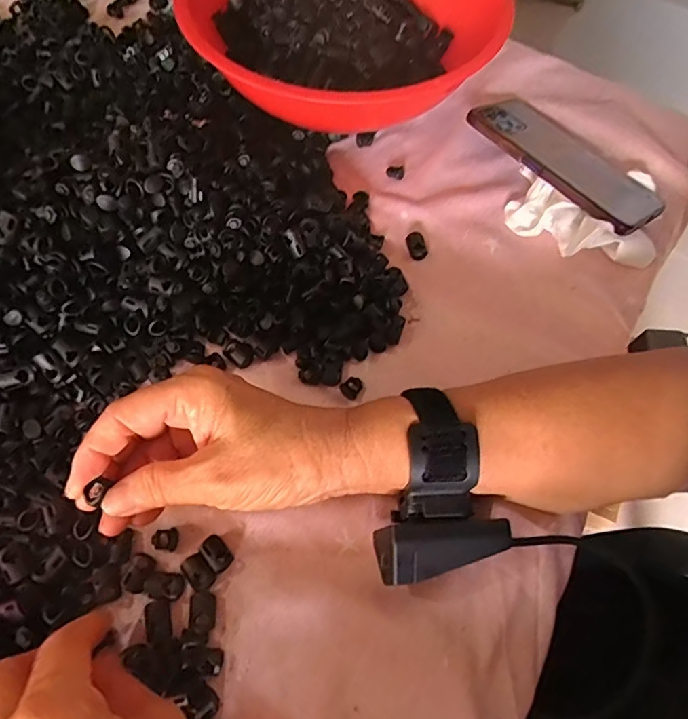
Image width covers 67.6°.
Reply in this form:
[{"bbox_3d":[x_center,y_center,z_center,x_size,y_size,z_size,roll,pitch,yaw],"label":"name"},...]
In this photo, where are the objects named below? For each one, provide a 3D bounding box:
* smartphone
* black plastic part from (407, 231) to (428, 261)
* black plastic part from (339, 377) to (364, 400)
[{"bbox_3d":[0.185,-0.167,0.428,0.086,0.012,0.165,-28,67,-32],"label":"smartphone"},{"bbox_3d":[0.056,-0.088,0.394,0.013,0.010,0.021,-15,67,-9],"label":"black plastic part"},{"bbox_3d":[0.005,0.019,0.342,0.013,0.006,0.016,39,69,14],"label":"black plastic part"}]

